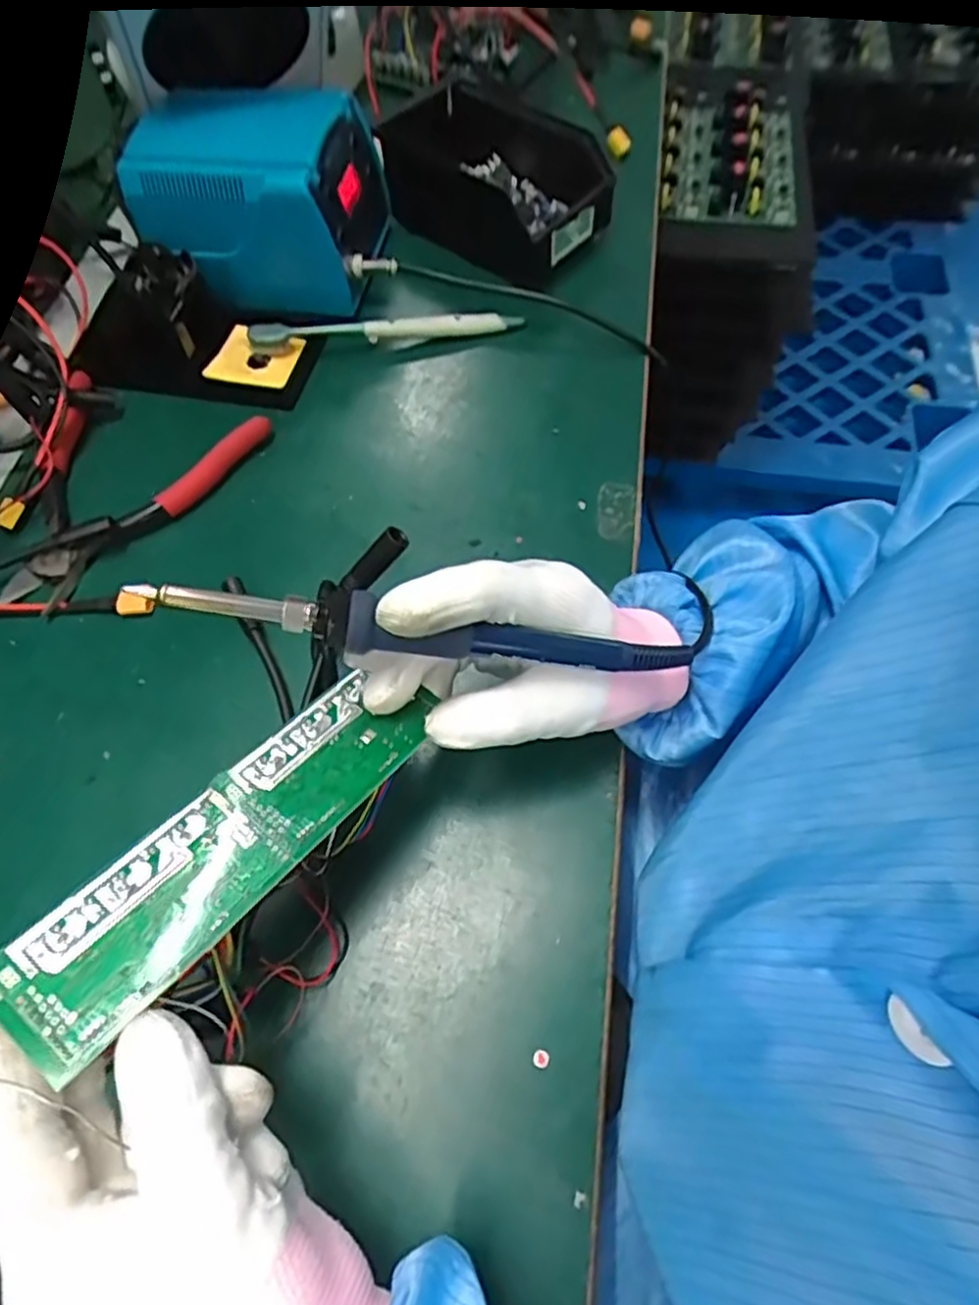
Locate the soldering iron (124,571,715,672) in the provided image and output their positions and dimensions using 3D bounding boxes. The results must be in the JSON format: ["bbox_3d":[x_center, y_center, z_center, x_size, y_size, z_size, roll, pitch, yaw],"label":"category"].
[{"bbox_3d":[-0.025,-0.005,0.266,0.198,0.026,0.020,7,63,-14],"label":"soldering iron"}]

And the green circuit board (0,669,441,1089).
[{"bbox_3d":[-0.087,0.063,0.248,0.043,0.004,0.159,35,53,18],"label":"green circuit board"}]

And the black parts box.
[{"bbox_3d":[0.012,-0.343,0.516,0.147,0.064,0.099,32,69,17],"label":"black parts box"}]

